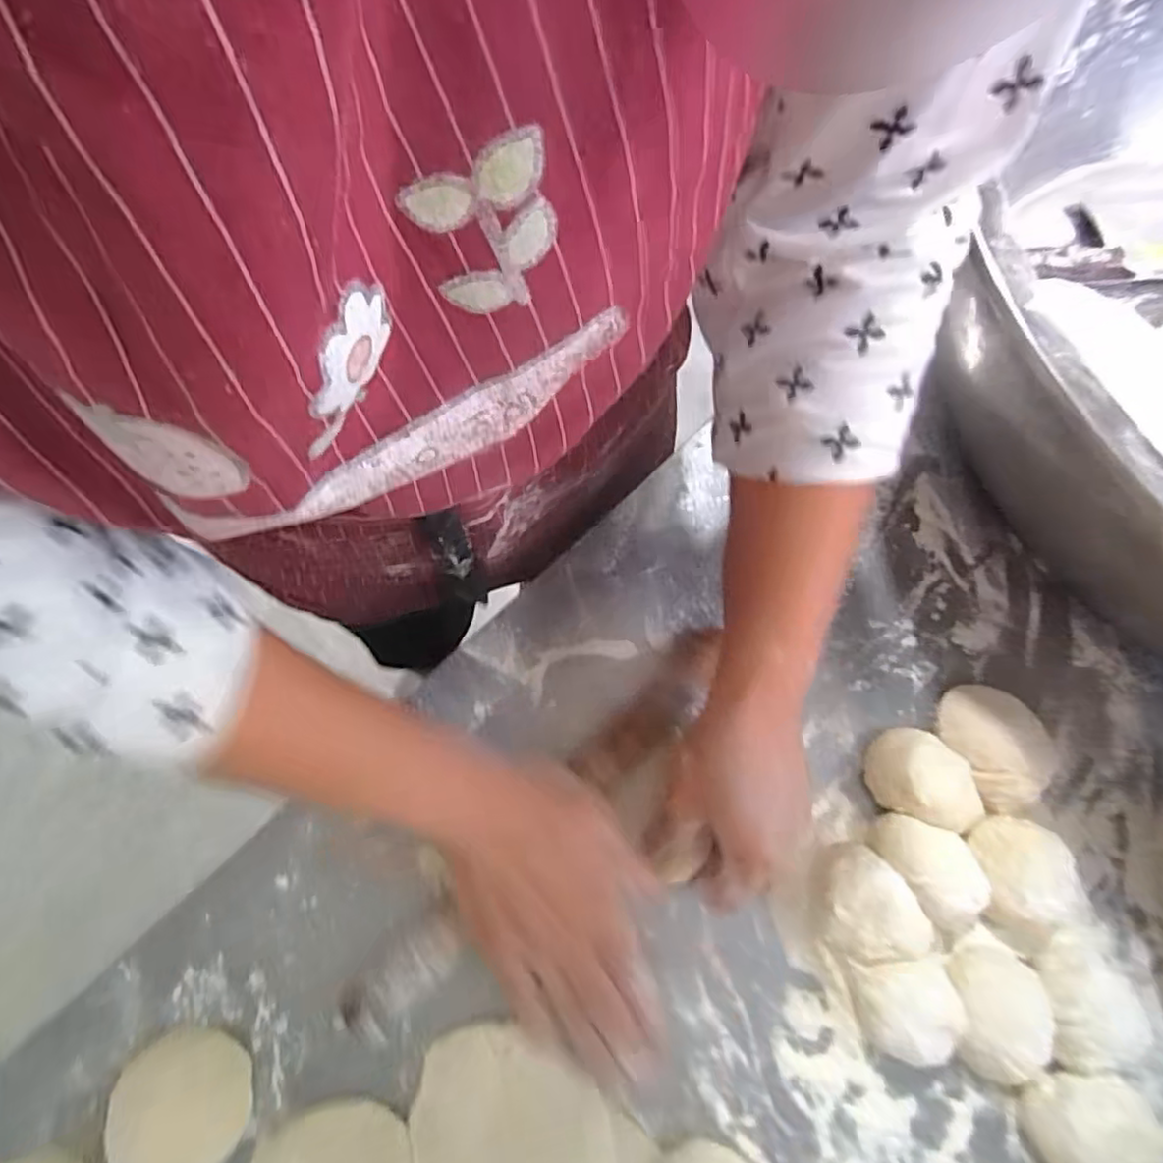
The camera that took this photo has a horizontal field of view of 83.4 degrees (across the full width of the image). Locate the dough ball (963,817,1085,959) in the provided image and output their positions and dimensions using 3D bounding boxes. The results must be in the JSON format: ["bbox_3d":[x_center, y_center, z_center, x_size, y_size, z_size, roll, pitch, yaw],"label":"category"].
[{"bbox_3d":[0.244,0.165,0.361,0.063,0.036,0.063,32,74,9],"label":"dough ball"}]

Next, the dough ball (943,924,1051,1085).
[{"bbox_3d":[0.217,0.225,0.343,0.046,0.036,0.064,1,72,-1],"label":"dough ball"}]

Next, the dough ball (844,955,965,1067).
[{"bbox_3d":[0.170,0.223,0.341,0.049,0.040,0.044,-3,72,-2],"label":"dough ball"}]

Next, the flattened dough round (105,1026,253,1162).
[{"bbox_3d":[-0.203,0.266,0.331,0.060,0.022,0.065,0,72,-1],"label":"flattened dough round"}]

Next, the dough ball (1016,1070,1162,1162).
[{"bbox_3d":[0.251,0.274,0.325,0.046,0.037,0.058,34,74,10],"label":"dough ball"}]

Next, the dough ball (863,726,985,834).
[{"bbox_3d":[0.199,0.114,0.378,0.059,0.034,0.047,21,73,6],"label":"dough ball"}]

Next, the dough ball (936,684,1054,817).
[{"bbox_3d":[0.242,0.096,0.383,0.051,0.036,0.072,-26,74,-9],"label":"dough ball"}]

